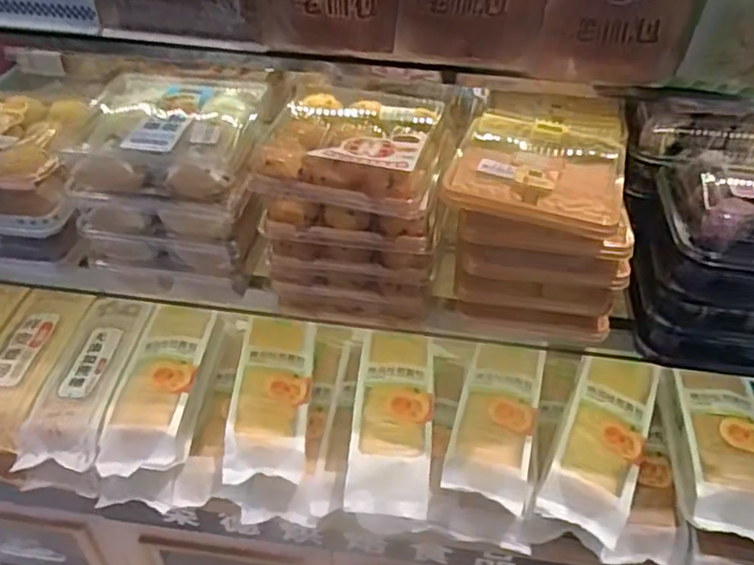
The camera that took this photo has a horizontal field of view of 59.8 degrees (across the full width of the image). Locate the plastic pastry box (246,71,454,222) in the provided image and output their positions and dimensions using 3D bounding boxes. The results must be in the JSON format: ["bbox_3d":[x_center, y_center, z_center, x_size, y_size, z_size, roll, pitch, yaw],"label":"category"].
[{"bbox_3d":[-0.025,-0.162,0.752,0.197,0.066,0.186,10,40,9],"label":"plastic pastry box"}]

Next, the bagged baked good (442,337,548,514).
[{"bbox_3d":[0.177,0.210,0.977,0.118,0.063,0.243,12,40,12],"label":"bagged baked good"}]

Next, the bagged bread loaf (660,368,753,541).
[{"bbox_3d":[0.512,0.247,0.969,0.127,0.068,0.276,7,39,6],"label":"bagged bread loaf"}]

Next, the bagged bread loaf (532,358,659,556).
[{"bbox_3d":[0.335,0.227,0.981,0.121,0.061,0.309,18,42,18],"label":"bagged bread loaf"}]

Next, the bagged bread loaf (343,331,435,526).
[{"bbox_3d":[0.025,0.201,0.987,0.112,0.072,0.282,4,39,2],"label":"bagged bread loaf"}]

